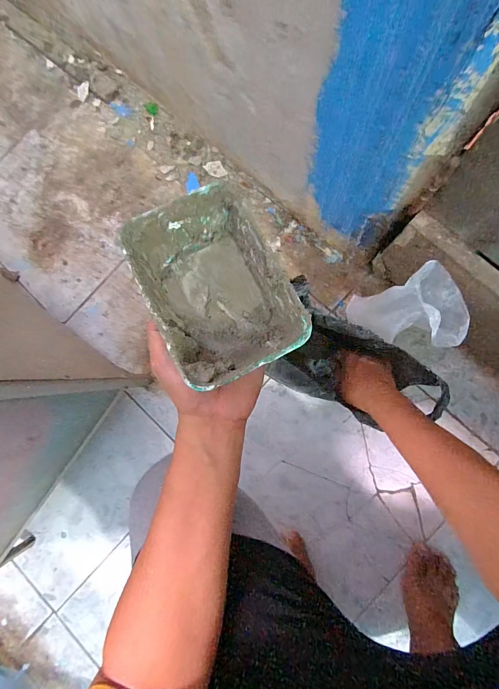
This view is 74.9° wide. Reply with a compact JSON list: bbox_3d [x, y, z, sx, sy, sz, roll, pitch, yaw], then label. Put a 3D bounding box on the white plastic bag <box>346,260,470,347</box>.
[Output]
[{"bbox_3d":[0.221,-0.041,0.462,0.107,0.145,0.106,-14,82,4],"label":"white plastic bag"}]

